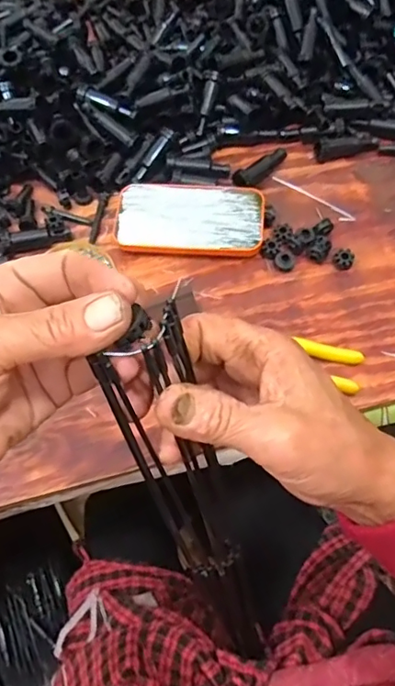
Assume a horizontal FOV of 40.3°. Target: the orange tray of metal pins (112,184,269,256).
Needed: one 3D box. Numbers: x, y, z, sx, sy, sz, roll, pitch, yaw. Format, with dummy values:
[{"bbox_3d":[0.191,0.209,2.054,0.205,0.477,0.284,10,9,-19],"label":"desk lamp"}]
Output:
[{"bbox_3d":[-0.007,-0.124,0.535,0.143,0.013,0.078,4,64,4],"label":"orange tray of metal pins"}]

